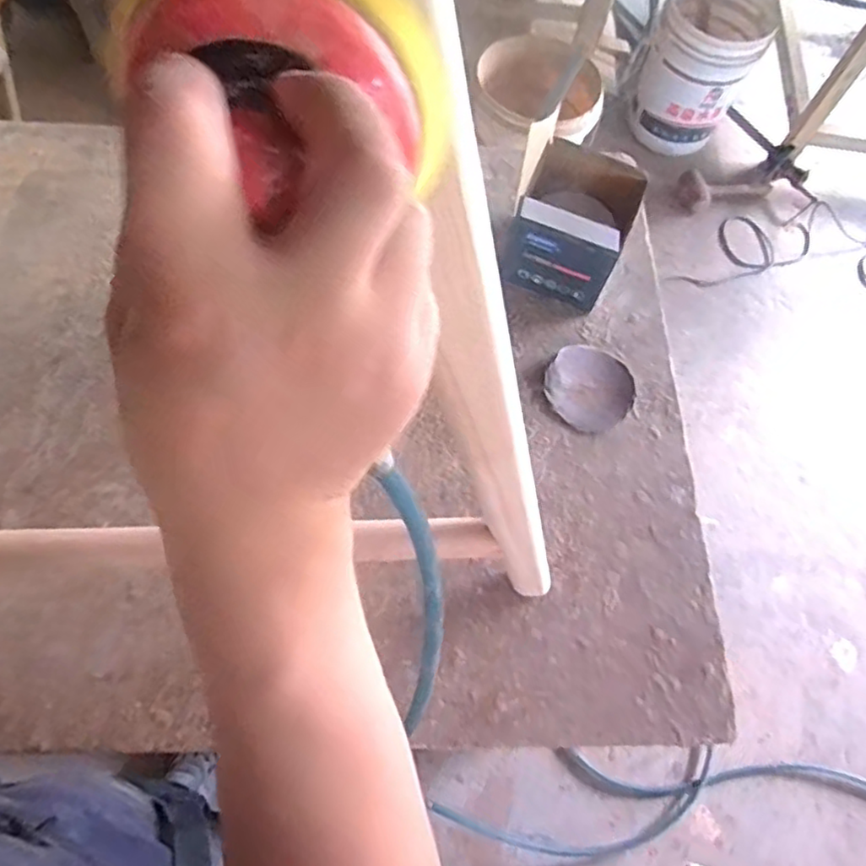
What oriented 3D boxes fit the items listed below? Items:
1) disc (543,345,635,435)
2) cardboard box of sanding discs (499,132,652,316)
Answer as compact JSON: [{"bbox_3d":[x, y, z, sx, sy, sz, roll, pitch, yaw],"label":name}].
[{"bbox_3d":[0.191,-0.055,0.781,0.105,0.015,0.099,1,67,-3],"label":"disc"},{"bbox_3d":[0.175,-0.258,0.796,0.129,0.149,0.134,25,67,7],"label":"cardboard box of sanding discs"}]

